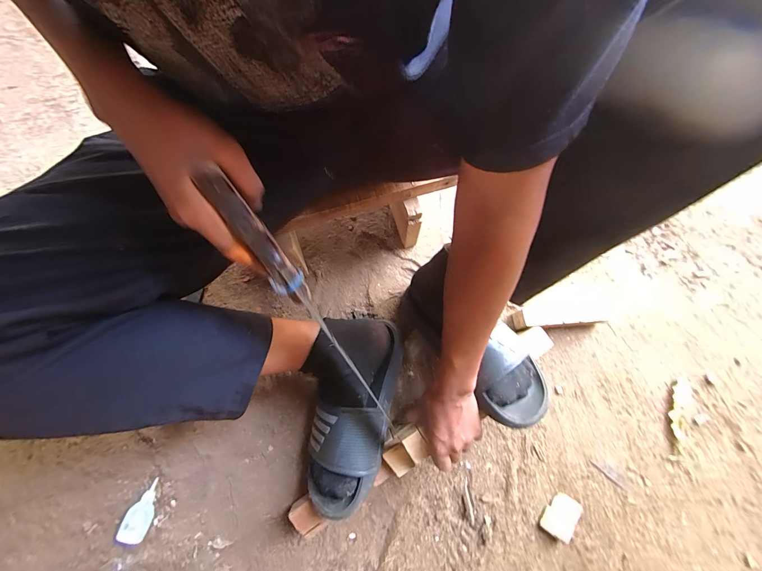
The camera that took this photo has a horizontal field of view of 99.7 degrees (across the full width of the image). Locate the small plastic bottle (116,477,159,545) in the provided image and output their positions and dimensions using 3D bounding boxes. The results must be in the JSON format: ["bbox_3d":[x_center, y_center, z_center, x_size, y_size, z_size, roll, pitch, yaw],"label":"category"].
[{"bbox_3d":[-0.354,0.334,0.475,0.035,0.014,0.080,16,74,6],"label":"small plastic bottle"}]

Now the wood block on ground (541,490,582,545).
[{"bbox_3d":[0.269,0.343,0.479,0.045,0.010,0.059,36,72,11],"label":"wood block on ground"}]

